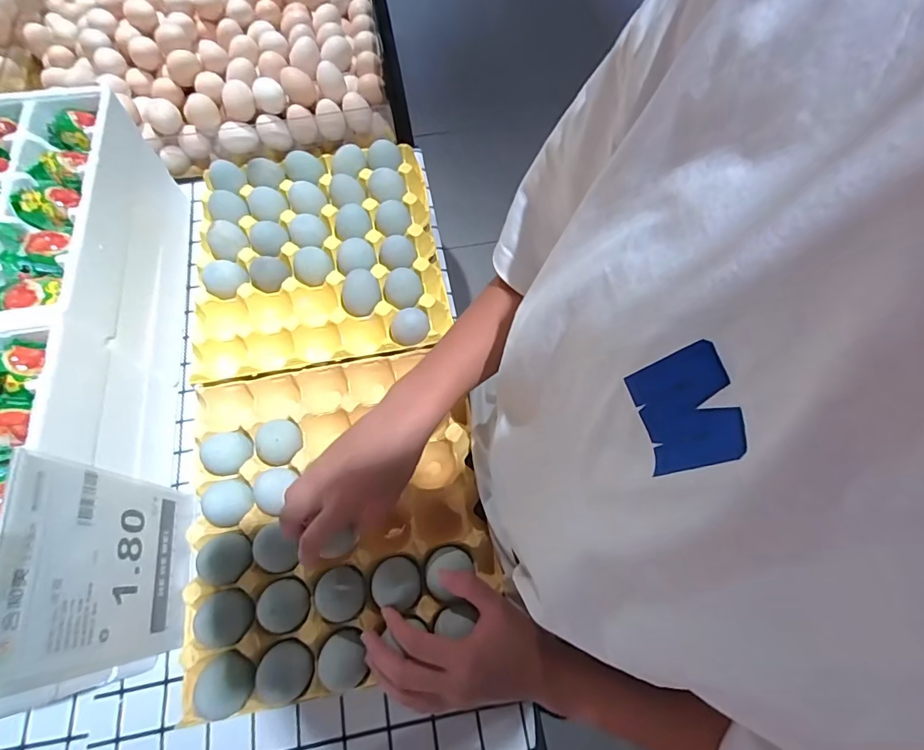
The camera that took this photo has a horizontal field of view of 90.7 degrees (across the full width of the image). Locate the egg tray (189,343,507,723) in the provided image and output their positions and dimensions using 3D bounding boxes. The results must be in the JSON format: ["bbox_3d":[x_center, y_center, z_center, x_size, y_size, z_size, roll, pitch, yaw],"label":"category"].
[{"bbox_3d":[-0.115,0.123,0.429,0.267,0.058,0.289,-9,67,-4],"label":"egg tray"}]

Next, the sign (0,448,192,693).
[{"bbox_3d":[-0.287,0.156,0.377,0.012,0.205,0.146,-7,67,-3],"label":"sign"}]

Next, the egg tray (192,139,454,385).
[{"bbox_3d":[-0.168,-0.145,0.536,0.272,0.048,0.284,-10,67,-4],"label":"egg tray"}]

